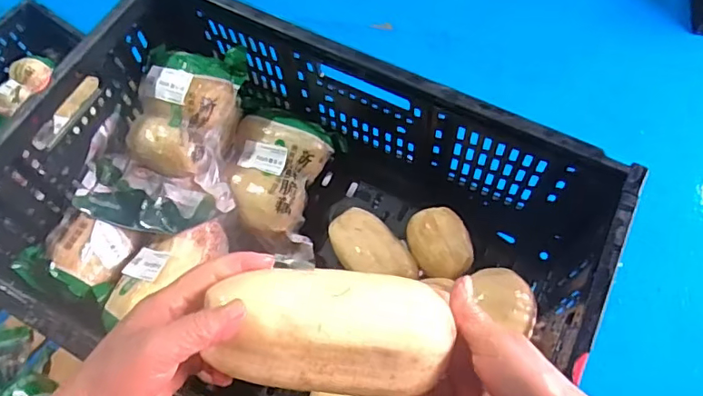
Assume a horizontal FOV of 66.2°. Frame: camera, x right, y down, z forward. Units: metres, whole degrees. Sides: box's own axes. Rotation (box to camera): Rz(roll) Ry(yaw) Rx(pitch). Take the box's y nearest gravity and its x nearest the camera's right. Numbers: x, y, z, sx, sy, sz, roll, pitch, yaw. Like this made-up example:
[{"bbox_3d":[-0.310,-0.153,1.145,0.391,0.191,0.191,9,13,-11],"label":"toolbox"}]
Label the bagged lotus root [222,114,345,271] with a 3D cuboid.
[{"bbox_3d":[-0.099,-0.022,0.713,0.140,0.073,0.195,13,68,8],"label":"bagged lotus root"}]

